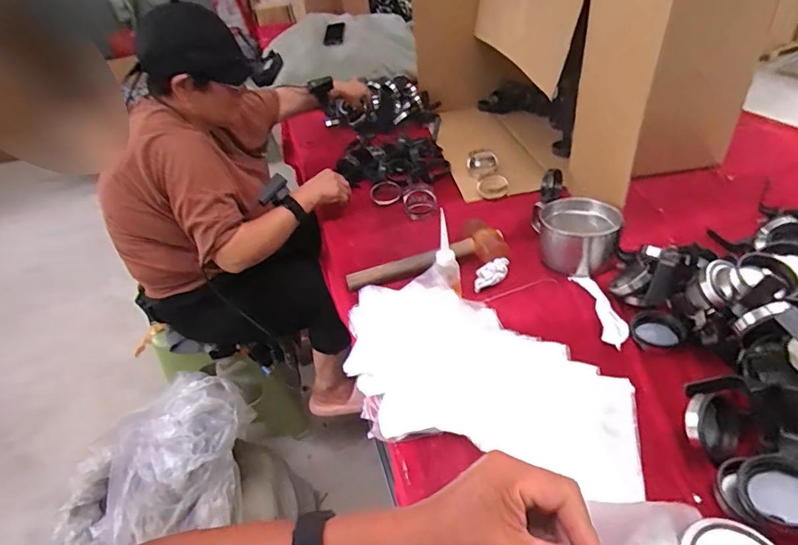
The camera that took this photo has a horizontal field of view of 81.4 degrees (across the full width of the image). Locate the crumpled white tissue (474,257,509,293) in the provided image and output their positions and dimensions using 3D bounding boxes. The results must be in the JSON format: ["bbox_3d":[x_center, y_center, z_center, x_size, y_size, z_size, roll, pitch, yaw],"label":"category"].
[{"bbox_3d":[0.160,0.000,0.794,0.086,0.028,0.030,-36,47,-22],"label":"crumpled white tissue"}]

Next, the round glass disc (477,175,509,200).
[{"bbox_3d":[0.209,-0.197,1.056,0.065,0.016,0.077,-30,45,0],"label":"round glass disc"}]

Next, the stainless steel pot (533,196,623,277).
[{"bbox_3d":[0.305,-0.065,0.819,0.145,0.088,0.125,9,39,18],"label":"stainless steel pot"}]

